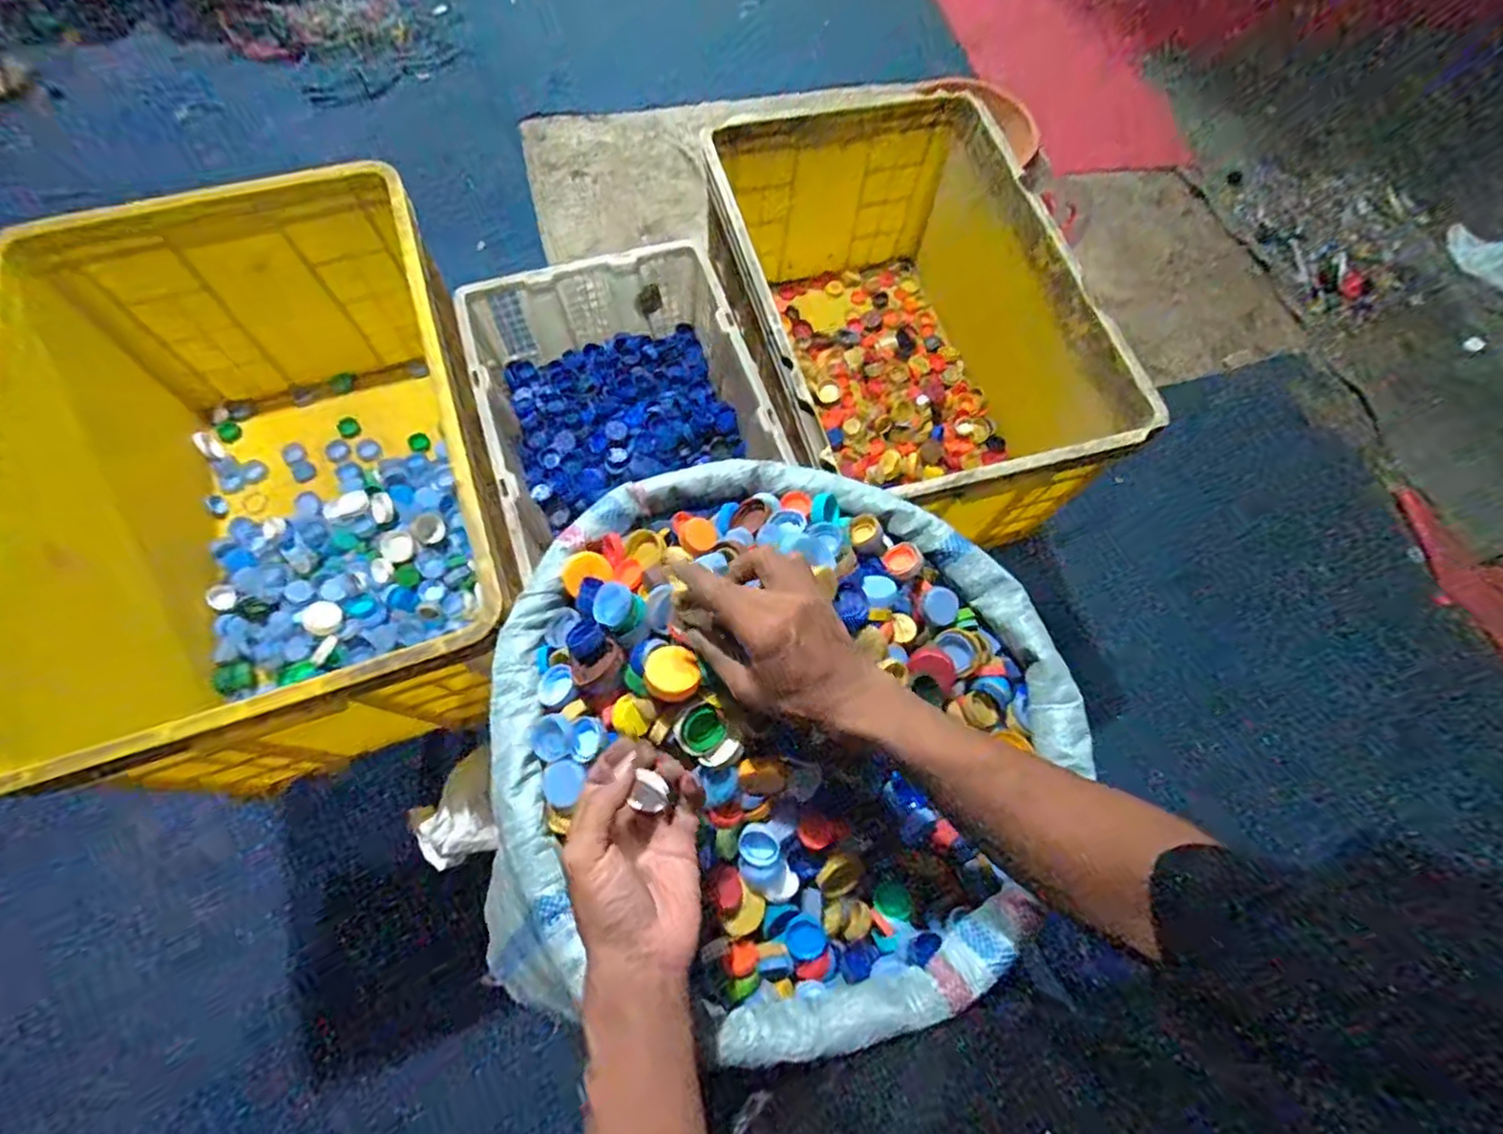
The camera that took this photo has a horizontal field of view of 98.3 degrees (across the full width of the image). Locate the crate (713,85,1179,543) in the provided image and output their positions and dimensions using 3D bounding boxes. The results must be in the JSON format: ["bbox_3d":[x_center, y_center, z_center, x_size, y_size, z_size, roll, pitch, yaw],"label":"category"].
[{"bbox_3d":[0.199,-0.349,0.979,0.419,0.311,0.654,-15,69,-8],"label":"crate"}]

